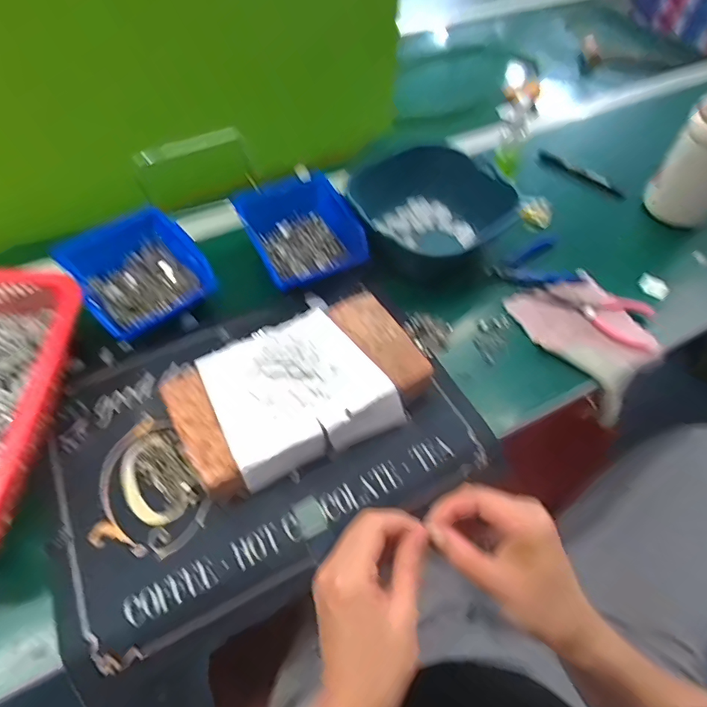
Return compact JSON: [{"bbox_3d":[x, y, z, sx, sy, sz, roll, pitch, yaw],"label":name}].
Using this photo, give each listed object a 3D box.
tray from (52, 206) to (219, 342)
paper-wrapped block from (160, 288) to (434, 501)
[{"bbox_3d":[-0.241,-0.092,0.510,0.123,0.060,0.166,-34,63,-22],"label":"tray"},{"bbox_3d":[-0.047,0.036,0.432,0.221,0.053,0.134,-21,58,-15],"label":"paper-wrapped block"}]

